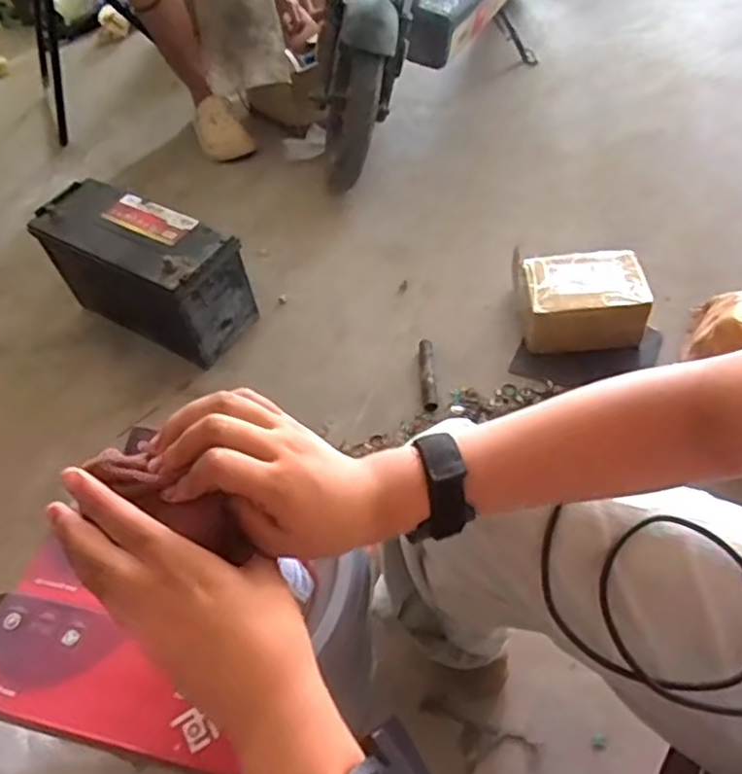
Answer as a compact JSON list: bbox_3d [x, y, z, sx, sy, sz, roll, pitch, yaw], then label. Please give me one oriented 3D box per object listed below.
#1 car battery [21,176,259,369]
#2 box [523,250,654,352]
[{"bbox_3d":[-0.433,-0.228,1.275,0.383,0.207,0.162,24,58,24],"label":"car battery"},{"bbox_3d":[0.371,-0.151,1.169,0.198,0.110,0.143,-4,51,5],"label":"box"}]

